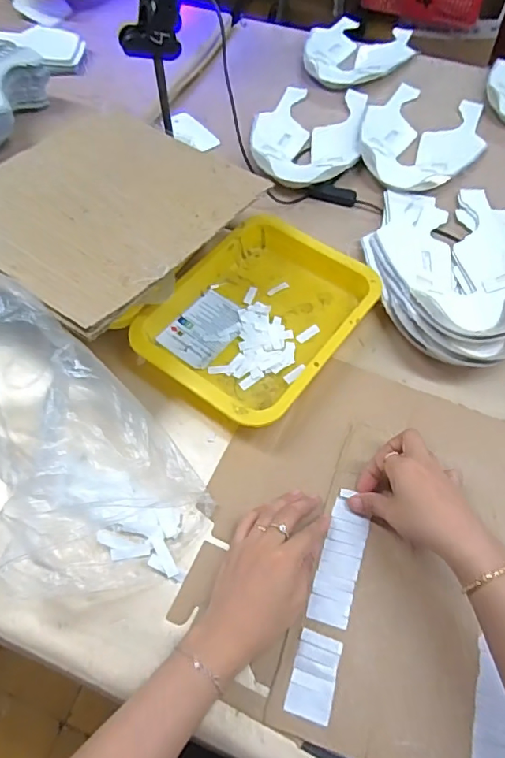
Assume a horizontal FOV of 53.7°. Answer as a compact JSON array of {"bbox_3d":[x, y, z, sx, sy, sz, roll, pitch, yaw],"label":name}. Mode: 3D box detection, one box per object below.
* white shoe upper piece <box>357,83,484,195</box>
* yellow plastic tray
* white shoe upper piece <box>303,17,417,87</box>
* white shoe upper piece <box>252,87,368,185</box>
[{"bbox_3d":[0.261,-0.378,0.768,0.179,0.015,0.252,13,61,7],"label":"white shoe upper piece"},{"bbox_3d":[0.004,-0.076,0.582,0.200,0.047,0.257,35,65,18],"label":"yellow plastic tray"},{"bbox_3d":[0.185,-0.595,0.892,0.181,0.009,0.241,36,66,18],"label":"white shoe upper piece"},{"bbox_3d":[0.085,-0.379,0.764,0.161,0.021,0.240,10,60,5],"label":"white shoe upper piece"}]

